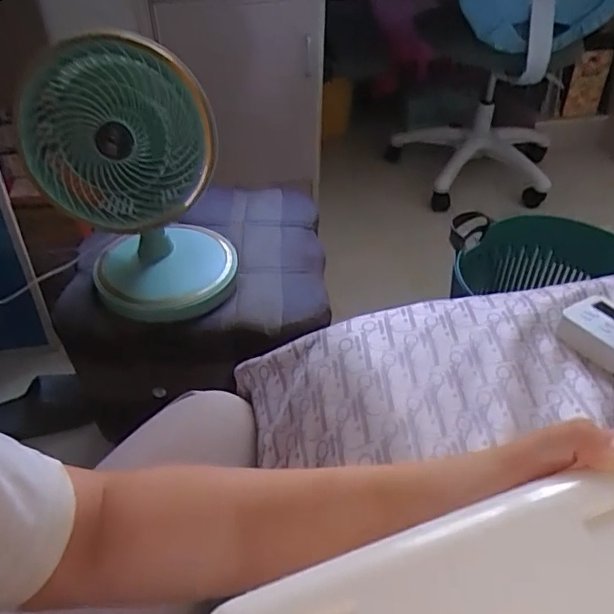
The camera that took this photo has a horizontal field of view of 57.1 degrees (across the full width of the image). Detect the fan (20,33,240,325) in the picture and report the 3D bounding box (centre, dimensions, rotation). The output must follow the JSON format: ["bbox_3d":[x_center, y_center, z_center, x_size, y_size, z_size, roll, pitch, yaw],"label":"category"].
[{"bbox_3d":[-0.224,-0.158,0.756,0.224,0.368,0.157,-10,42,-10],"label":"fan"}]

